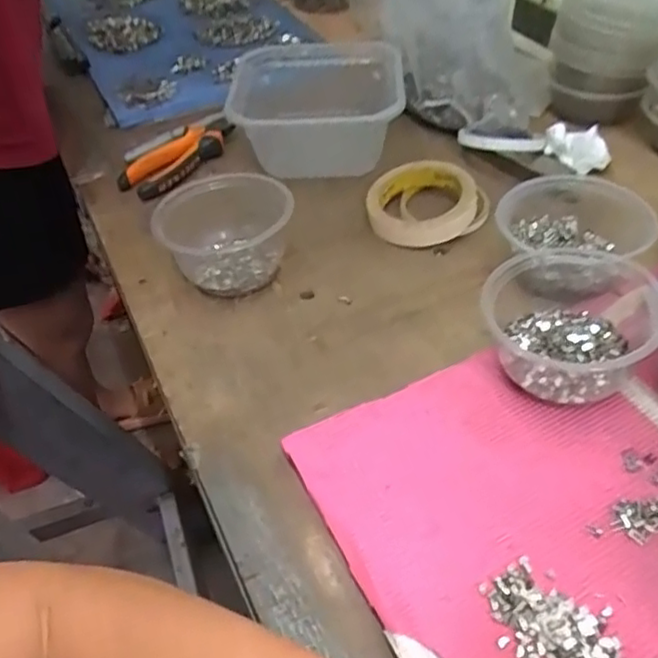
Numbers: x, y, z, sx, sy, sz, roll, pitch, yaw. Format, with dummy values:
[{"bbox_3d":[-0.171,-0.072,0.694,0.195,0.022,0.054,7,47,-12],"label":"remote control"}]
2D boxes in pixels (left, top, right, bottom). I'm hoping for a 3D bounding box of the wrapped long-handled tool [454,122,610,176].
[{"bbox_3d":[0.203,-0.185,0.659,0.144,0.028,0.052,7,48,14],"label":"wrapped long-handled tool"}]

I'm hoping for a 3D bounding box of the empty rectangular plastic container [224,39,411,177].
[{"bbox_3d":[-0.009,-0.227,0.689,0.169,0.077,0.185,-9,46,-1],"label":"empty rectangular plastic container"}]

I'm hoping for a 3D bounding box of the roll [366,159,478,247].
[{"bbox_3d":[0.087,-0.118,0.617,0.098,0.033,0.098,-4,46,4],"label":"roll"}]

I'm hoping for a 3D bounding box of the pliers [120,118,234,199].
[{"bbox_3d":[-0.162,-0.187,0.712,0.068,0.025,0.139,20,52,25],"label":"pliers"}]

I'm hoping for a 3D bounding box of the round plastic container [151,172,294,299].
[{"bbox_3d":[-0.089,-0.083,0.575,0.111,0.070,0.111,-4,46,4],"label":"round plastic container"}]

